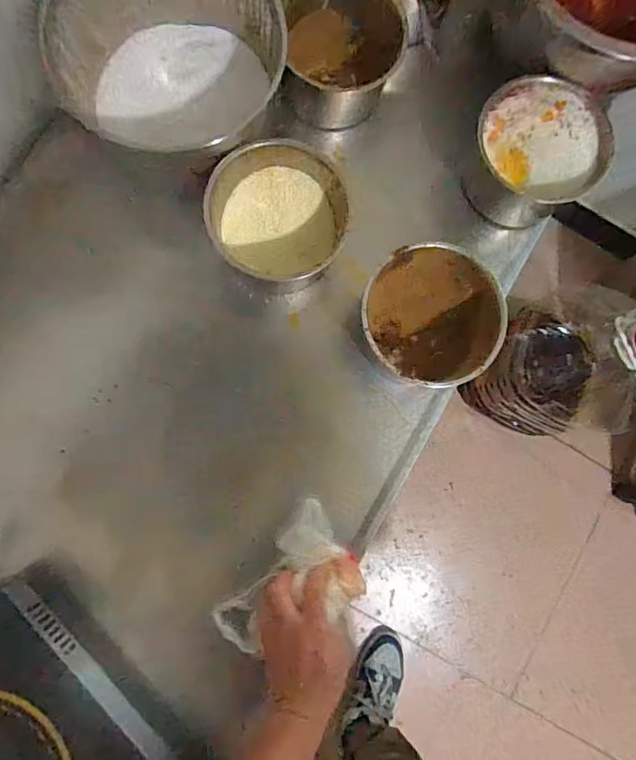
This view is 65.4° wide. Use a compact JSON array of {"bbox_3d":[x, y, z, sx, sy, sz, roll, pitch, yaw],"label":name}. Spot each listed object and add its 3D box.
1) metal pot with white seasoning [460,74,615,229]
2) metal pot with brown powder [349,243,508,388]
[{"bbox_3d":[0.255,-0.272,0.598,0.144,0.087,0.143,0,85,-5],"label":"metal pot with white seasoning"},{"bbox_3d":[0.126,-0.075,0.572,0.143,0.098,0.147,0,85,-5],"label":"metal pot with brown powder"}]

